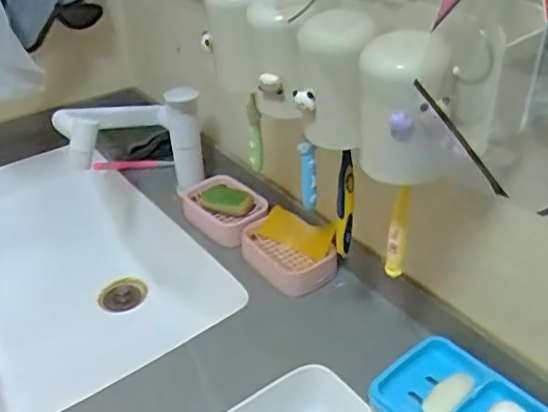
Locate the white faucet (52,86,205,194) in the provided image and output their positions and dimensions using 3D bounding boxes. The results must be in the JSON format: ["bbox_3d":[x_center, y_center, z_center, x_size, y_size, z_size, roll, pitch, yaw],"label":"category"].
[{"bbox_3d":[-0.199,-0.081,0.852,0.201,0.160,0.068,-22,40,-26],"label":"white faucet"}]

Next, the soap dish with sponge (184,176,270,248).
[{"bbox_3d":[-0.074,0.004,0.859,0.135,0.047,0.088,28,45,35],"label":"soap dish with sponge"}]

